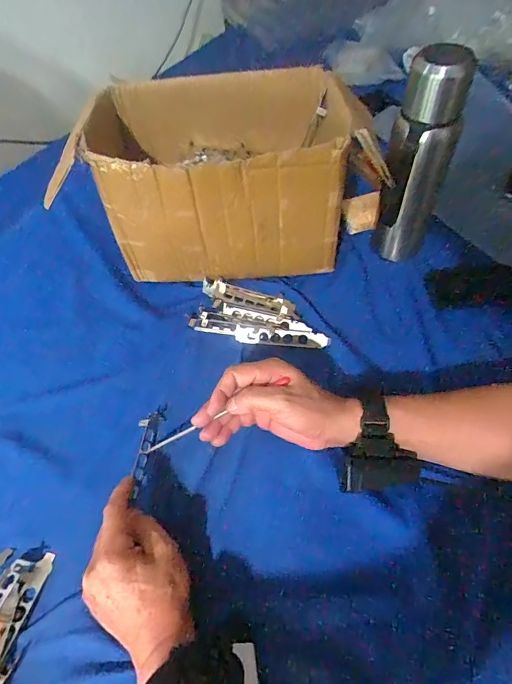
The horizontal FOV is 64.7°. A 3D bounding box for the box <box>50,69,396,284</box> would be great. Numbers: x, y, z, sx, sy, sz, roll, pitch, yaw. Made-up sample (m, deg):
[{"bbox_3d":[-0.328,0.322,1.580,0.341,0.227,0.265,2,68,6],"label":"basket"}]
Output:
[{"bbox_3d":[-0.059,-0.222,0.556,0.329,0.191,0.232,-6,55,1],"label":"box"}]

